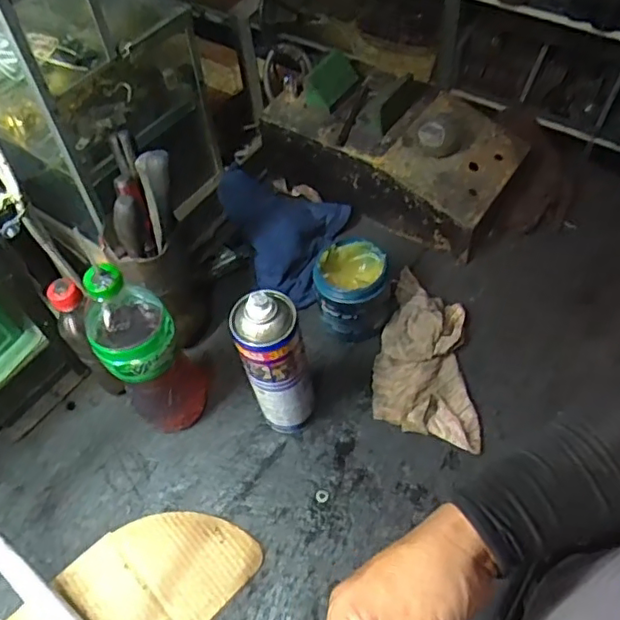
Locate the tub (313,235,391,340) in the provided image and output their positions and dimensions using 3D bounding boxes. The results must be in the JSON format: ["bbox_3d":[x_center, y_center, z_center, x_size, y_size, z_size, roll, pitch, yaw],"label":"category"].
[{"bbox_3d":[0.055,-0.022,0.759,0.088,0.107,0.083,-2,55,3],"label":"tub"}]

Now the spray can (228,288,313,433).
[{"bbox_3d":[-0.038,0.061,0.638,0.066,0.229,0.058,-18,56,-8],"label":"spray can"}]

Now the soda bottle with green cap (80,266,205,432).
[{"bbox_3d":[-0.167,0.046,0.630,0.085,0.273,0.069,-26,57,-13],"label":"soda bottle with green cap"}]

